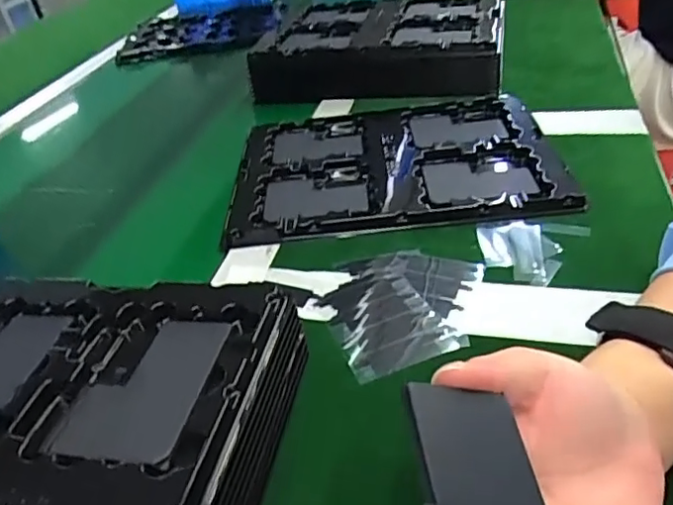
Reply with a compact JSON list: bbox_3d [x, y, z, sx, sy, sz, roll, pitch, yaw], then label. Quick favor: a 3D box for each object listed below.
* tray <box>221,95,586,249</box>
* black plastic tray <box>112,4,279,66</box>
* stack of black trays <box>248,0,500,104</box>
[{"bbox_3d":[0.050,-0.089,0.559,0.285,0.015,0.217,-4,37,3],"label":"tray"},{"bbox_3d":[-0.238,-0.385,1.029,0.255,0.026,0.261,-1,37,11],"label":"black plastic tray"},{"bbox_3d":[0.050,-0.262,0.748,0.306,0.055,0.227,-2,37,6],"label":"stack of black trays"}]

